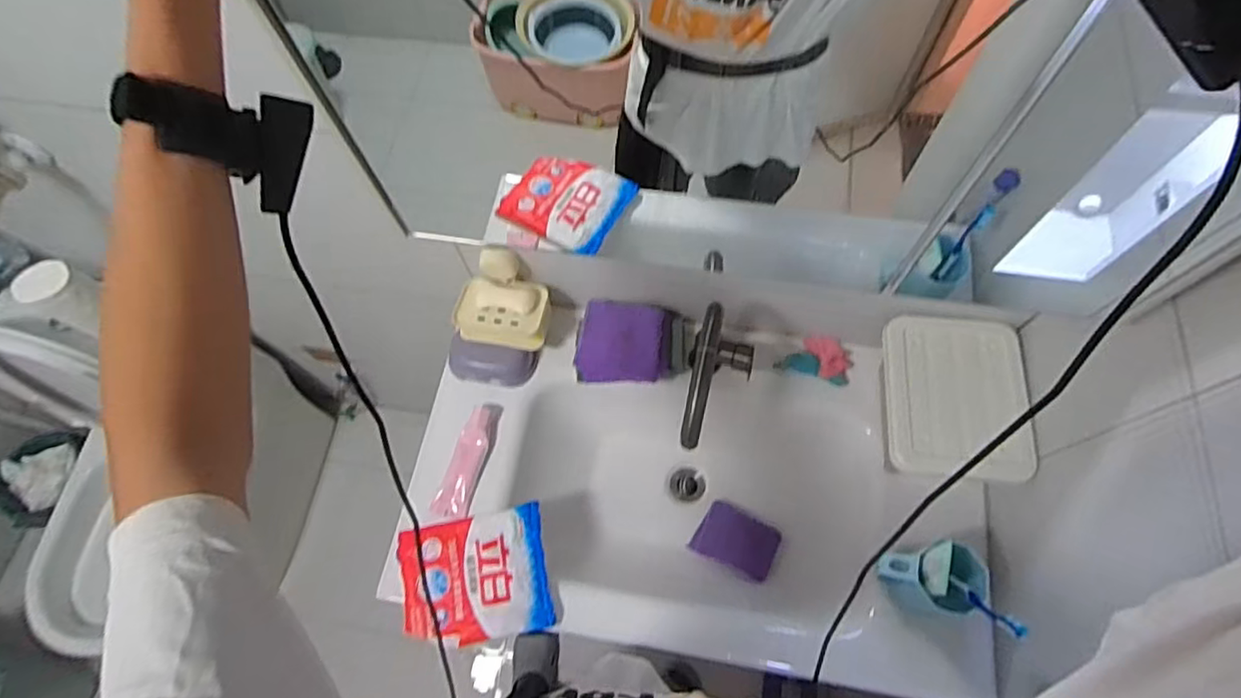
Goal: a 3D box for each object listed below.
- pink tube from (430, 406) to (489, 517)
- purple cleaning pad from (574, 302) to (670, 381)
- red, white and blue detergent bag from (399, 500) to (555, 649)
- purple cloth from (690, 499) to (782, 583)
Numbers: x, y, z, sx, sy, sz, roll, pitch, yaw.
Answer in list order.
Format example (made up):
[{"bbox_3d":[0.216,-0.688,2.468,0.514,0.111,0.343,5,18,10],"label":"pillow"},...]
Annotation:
[{"bbox_3d":[-0.230,0.163,0.913,0.048,0.024,0.159,12,67,8],"label":"pink tube"},{"bbox_3d":[0.003,-0.009,0.939,0.143,0.032,0.120,4,85,13],"label":"purple cleaning pad"},{"bbox_3d":[-0.197,0.309,0.845,0.189,0.036,0.162,-12,66,-3],"label":"red, white and blue detergent bag"},{"bbox_3d":[0.186,0.305,0.991,0.123,0.028,0.084,23,69,12],"label":"purple cloth"}]

